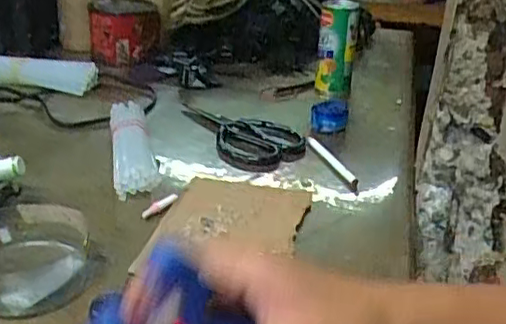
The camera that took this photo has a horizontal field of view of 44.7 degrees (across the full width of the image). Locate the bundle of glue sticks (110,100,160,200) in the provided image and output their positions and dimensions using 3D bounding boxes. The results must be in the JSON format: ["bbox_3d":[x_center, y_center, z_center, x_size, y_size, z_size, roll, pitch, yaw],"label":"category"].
[{"bbox_3d":[-0.132,-0.017,0.676,0.044,0.032,0.189,-3,27,-13],"label":"bundle of glue sticks"}]

